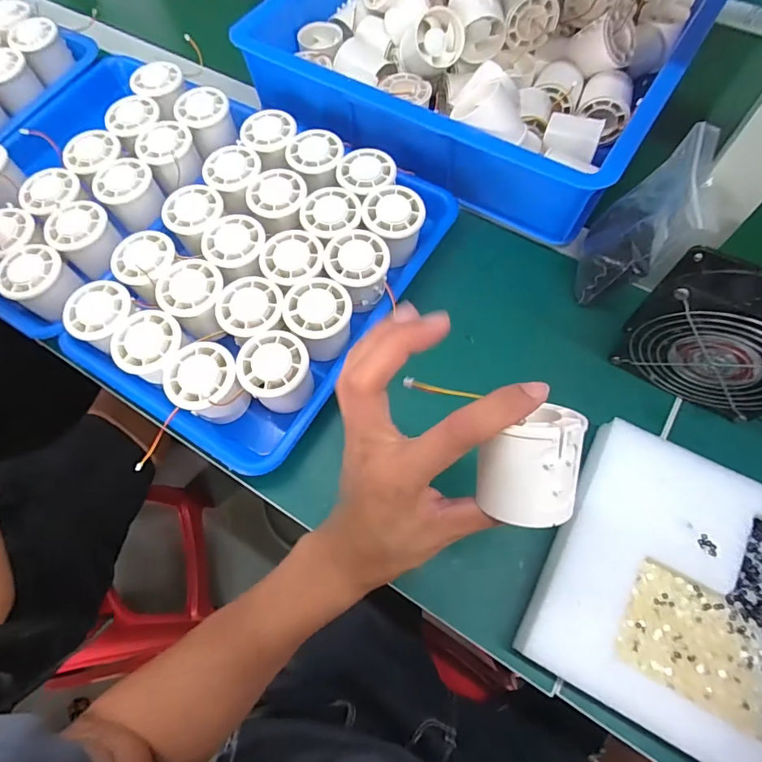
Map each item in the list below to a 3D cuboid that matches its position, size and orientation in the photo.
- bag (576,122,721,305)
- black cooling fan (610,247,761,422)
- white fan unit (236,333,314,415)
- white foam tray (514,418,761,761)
[{"bbox_3d":[0.215,-0.133,0.391,0.060,0.114,0.098,12,68,8],"label":"bag"},{"bbox_3d":[0.257,-0.030,0.349,0.117,0.112,0.048,30,71,14],"label":"black cooling fan"},{"bbox_3d":[-0.083,-0.004,0.387,0.060,0.045,0.063,-14,67,-3],"label":"white fan unit"},{"bbox_3d":[0.244,0.158,0.313,0.250,0.028,0.179,26,71,13],"label":"white foam tray"}]

